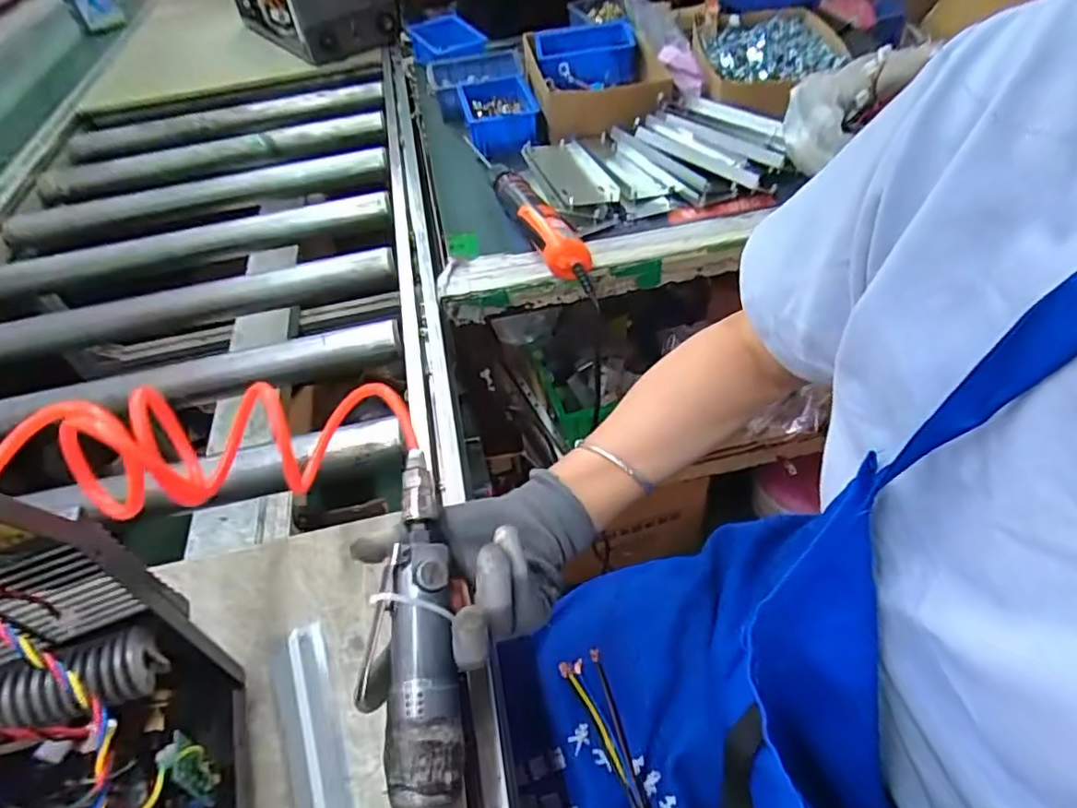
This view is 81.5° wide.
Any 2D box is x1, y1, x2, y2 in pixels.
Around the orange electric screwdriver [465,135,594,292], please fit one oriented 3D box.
[{"bbox_3d":[-0.010,-0.226,0.722,0.047,0.044,0.276,-18,49,-11],"label":"orange electric screwdriver"}]

